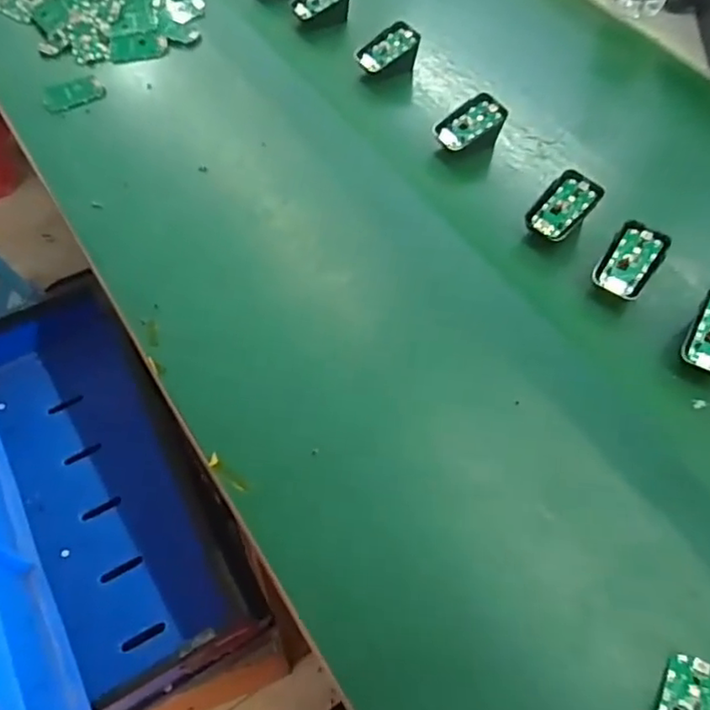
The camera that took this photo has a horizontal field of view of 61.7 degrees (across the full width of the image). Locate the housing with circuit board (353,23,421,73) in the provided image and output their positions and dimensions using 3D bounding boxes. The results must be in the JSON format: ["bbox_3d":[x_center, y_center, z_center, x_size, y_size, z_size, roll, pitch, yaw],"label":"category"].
[{"bbox_3d":[0.034,-0.340,0.675,0.070,0.047,0.043,-21,63,-15],"label":"housing with circuit board"}]

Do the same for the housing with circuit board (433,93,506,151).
[{"bbox_3d":[0.115,-0.231,0.614,0.069,0.048,0.047,-16,62,-12],"label":"housing with circuit board"}]

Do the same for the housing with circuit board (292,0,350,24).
[{"bbox_3d":[-0.041,-0.420,0.716,0.069,0.044,0.048,-19,62,-14],"label":"housing with circuit board"}]

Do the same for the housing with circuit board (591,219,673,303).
[{"bbox_3d":[0.238,-0.083,0.514,0.042,0.014,0.071,31,85,22],"label":"housing with circuit board"}]

